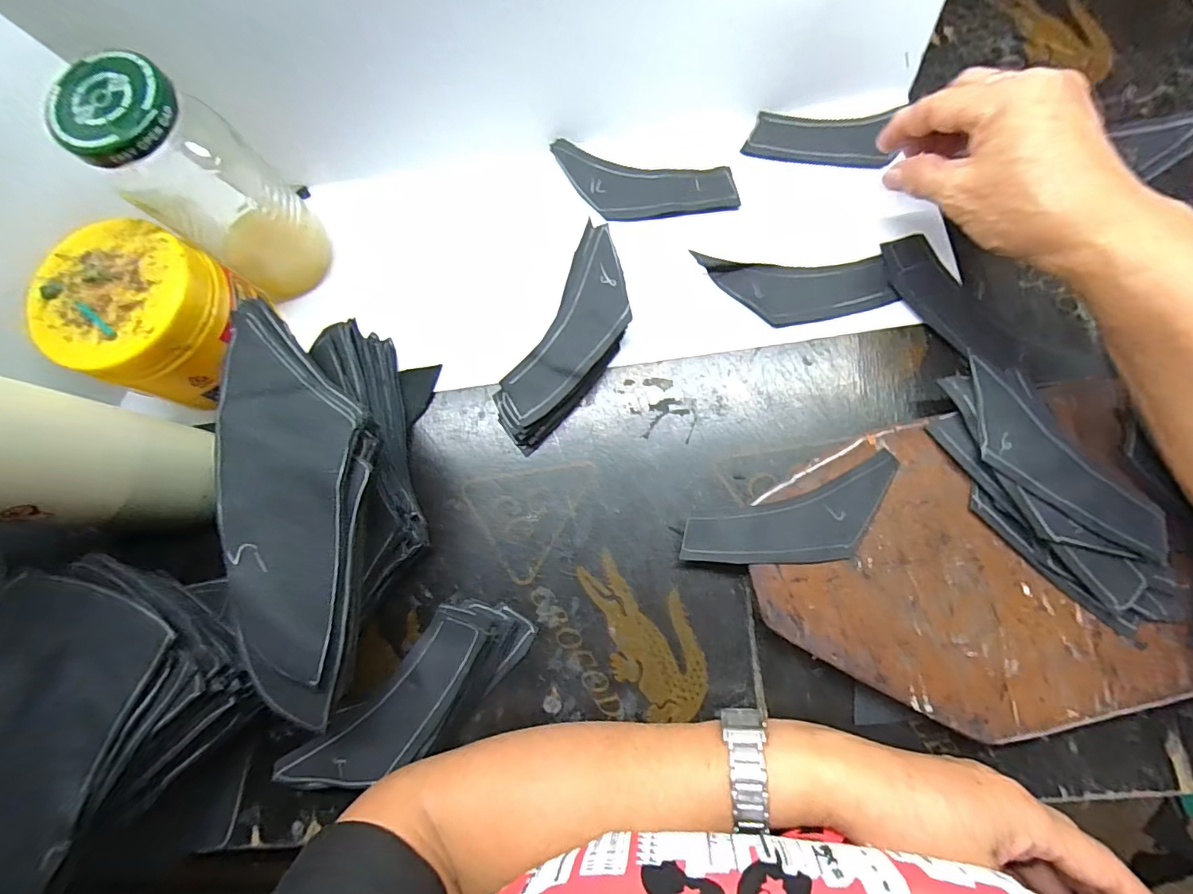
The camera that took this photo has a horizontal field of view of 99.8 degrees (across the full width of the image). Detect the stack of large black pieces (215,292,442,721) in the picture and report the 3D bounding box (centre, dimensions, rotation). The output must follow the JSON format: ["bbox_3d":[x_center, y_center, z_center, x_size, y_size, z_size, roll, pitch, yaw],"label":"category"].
[{"bbox_3d":[-0.150,0.030,0.290,0.073,0.095,0.222,-2,80,4],"label":"stack of large black pieces"}]

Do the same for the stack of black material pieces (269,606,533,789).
[{"bbox_3d":[-0.110,0.154,0.302,0.155,0.026,0.054,-44,79,-4],"label":"stack of black material pieces"}]

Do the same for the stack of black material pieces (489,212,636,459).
[{"bbox_3d":[-0.015,-0.069,0.332,0.053,0.022,0.148,27,82,9],"label":"stack of black material pieces"}]

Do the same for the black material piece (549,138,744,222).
[{"bbox_3d":[0.033,-0.185,0.361,0.132,0.006,0.047,11,89,4],"label":"black material piece"}]

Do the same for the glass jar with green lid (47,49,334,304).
[{"bbox_3d":[-0.223,-0.149,0.296,0.064,0.130,0.063,-1,79,5],"label":"glass jar with green lid"}]

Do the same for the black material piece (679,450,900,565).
[{"bbox_3d":[0.117,0.047,0.297,0.129,0.007,0.046,-18,76,5],"label":"black material piece"}]

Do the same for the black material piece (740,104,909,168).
[{"bbox_3d":[0.155,-0.217,0.353,0.094,0.007,0.034,7,104,12],"label":"black material piece"}]

